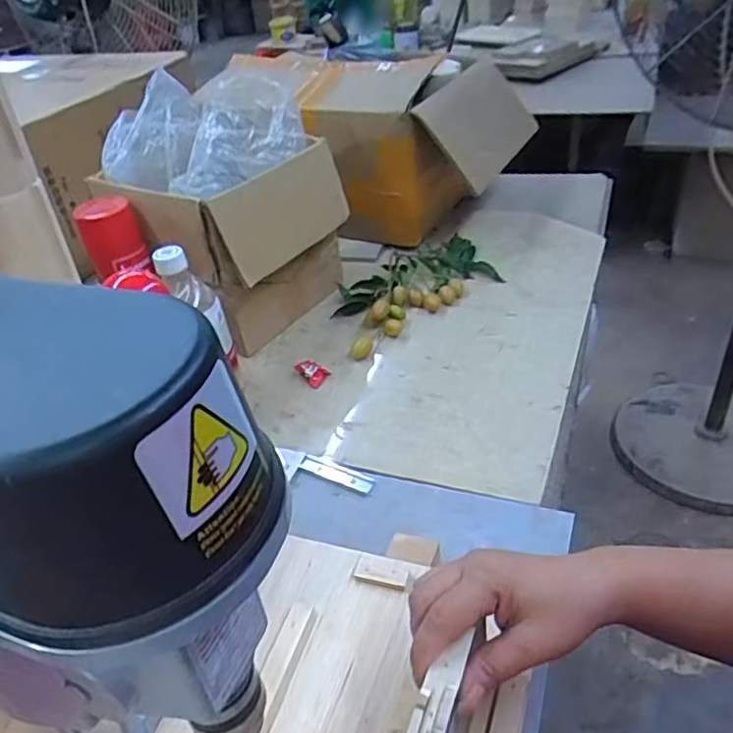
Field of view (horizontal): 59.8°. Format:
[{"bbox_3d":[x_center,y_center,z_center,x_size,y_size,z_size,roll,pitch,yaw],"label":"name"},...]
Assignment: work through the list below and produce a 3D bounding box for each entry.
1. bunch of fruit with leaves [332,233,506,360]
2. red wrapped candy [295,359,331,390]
[{"bbox_3d":[0.059,-0.110,0.863,0.289,0.041,0.129,-31,42,-30],"label":"bunch of fruit with leaves"},{"bbox_3d":[-0.063,0.006,0.747,0.028,0.017,0.043,-29,42,-29],"label":"red wrapped candy"}]

